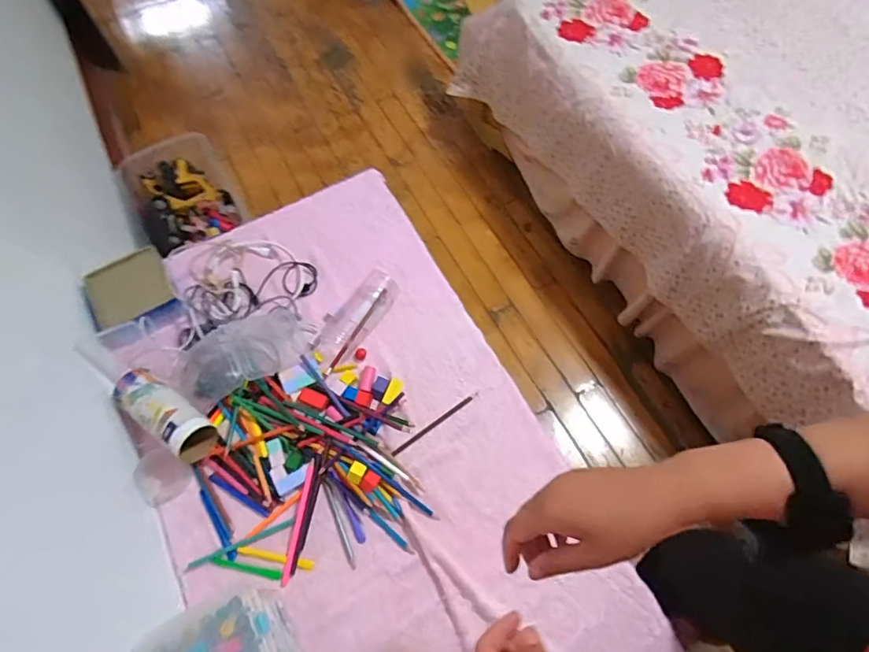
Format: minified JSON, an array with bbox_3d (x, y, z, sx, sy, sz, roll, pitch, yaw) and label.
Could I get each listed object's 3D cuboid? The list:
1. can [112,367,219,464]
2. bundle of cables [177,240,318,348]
[{"bbox_3d":[-0.393,0.124,0.759,0.163,0.072,0.060,34,69,14],"label":"can"},{"bbox_3d":[-0.327,-0.078,0.888,0.235,0.034,0.181,-16,64,-10],"label":"bundle of cables"}]

